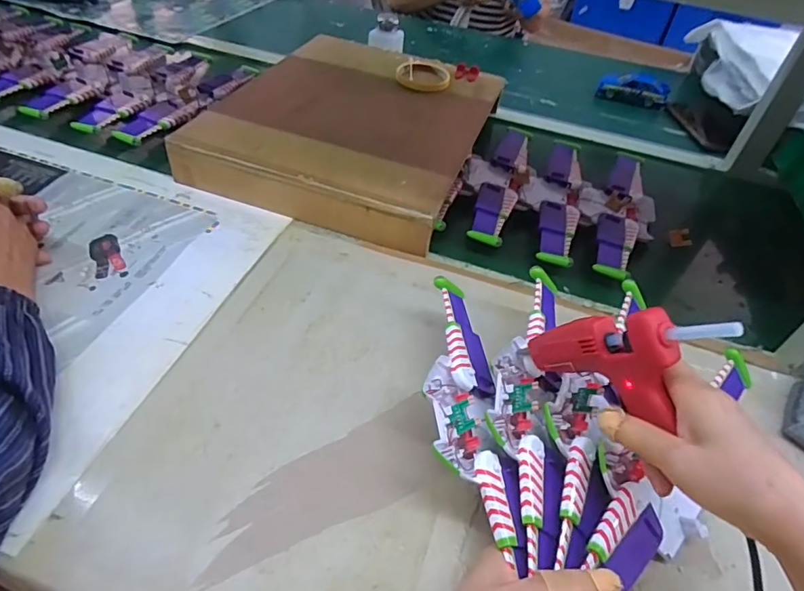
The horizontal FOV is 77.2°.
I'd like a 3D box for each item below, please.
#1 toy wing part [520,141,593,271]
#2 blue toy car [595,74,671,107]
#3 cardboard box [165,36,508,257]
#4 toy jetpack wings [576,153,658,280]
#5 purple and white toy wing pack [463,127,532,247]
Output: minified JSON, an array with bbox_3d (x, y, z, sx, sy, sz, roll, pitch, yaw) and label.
[{"bbox_3d":[0.214,-0.138,0.709,0.090,0.032,0.295,13,46,5],"label":"toy wing part"},{"bbox_3d":[0.456,-0.408,0.987,0.129,0.039,0.071,23,48,15],"label":"blue toy car"},{"bbox_3d":[-0.066,-0.261,0.754,0.363,0.068,0.431,17,47,9],"label":"cardboard box"},{"bbox_3d":[0.296,-0.115,0.696,0.103,0.031,0.282,21,48,13],"label":"toy jetpack wings"},{"bbox_3d":[0.135,-0.168,0.722,0.090,0.029,0.299,13,46,5],"label":"purple and white toy wing pack"}]

